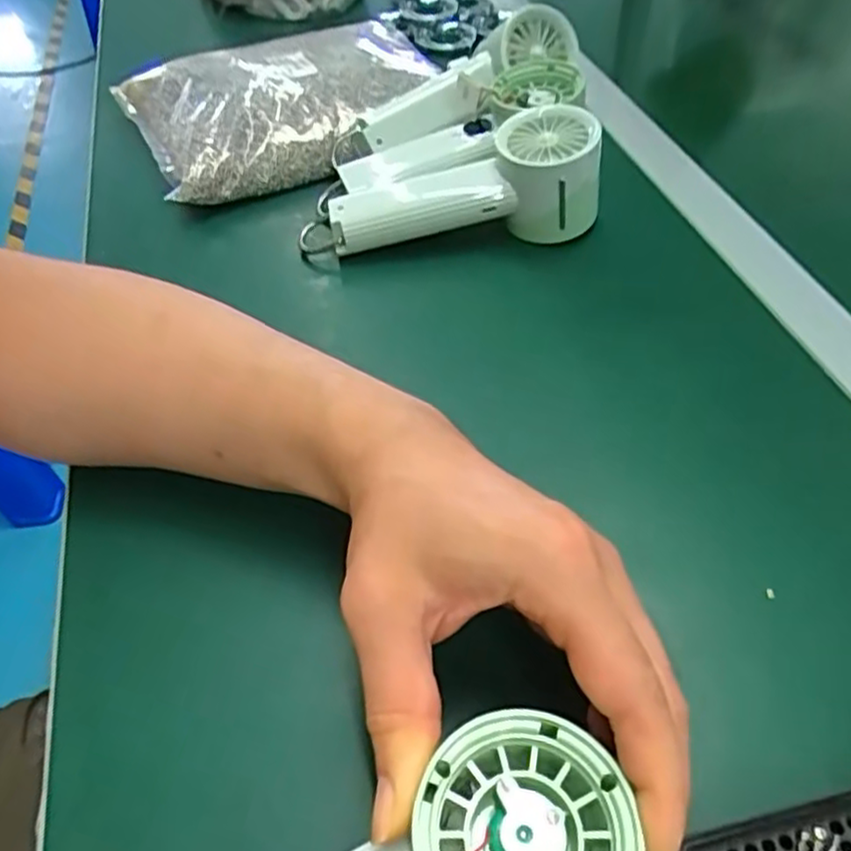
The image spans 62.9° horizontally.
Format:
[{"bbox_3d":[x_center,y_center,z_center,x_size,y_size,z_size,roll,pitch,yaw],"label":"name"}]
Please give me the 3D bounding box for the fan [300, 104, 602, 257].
[{"bbox_3d":[0.014,-0.145,0.447,0.189,0.063,0.057,-10,48,9],"label":"fan"}]

